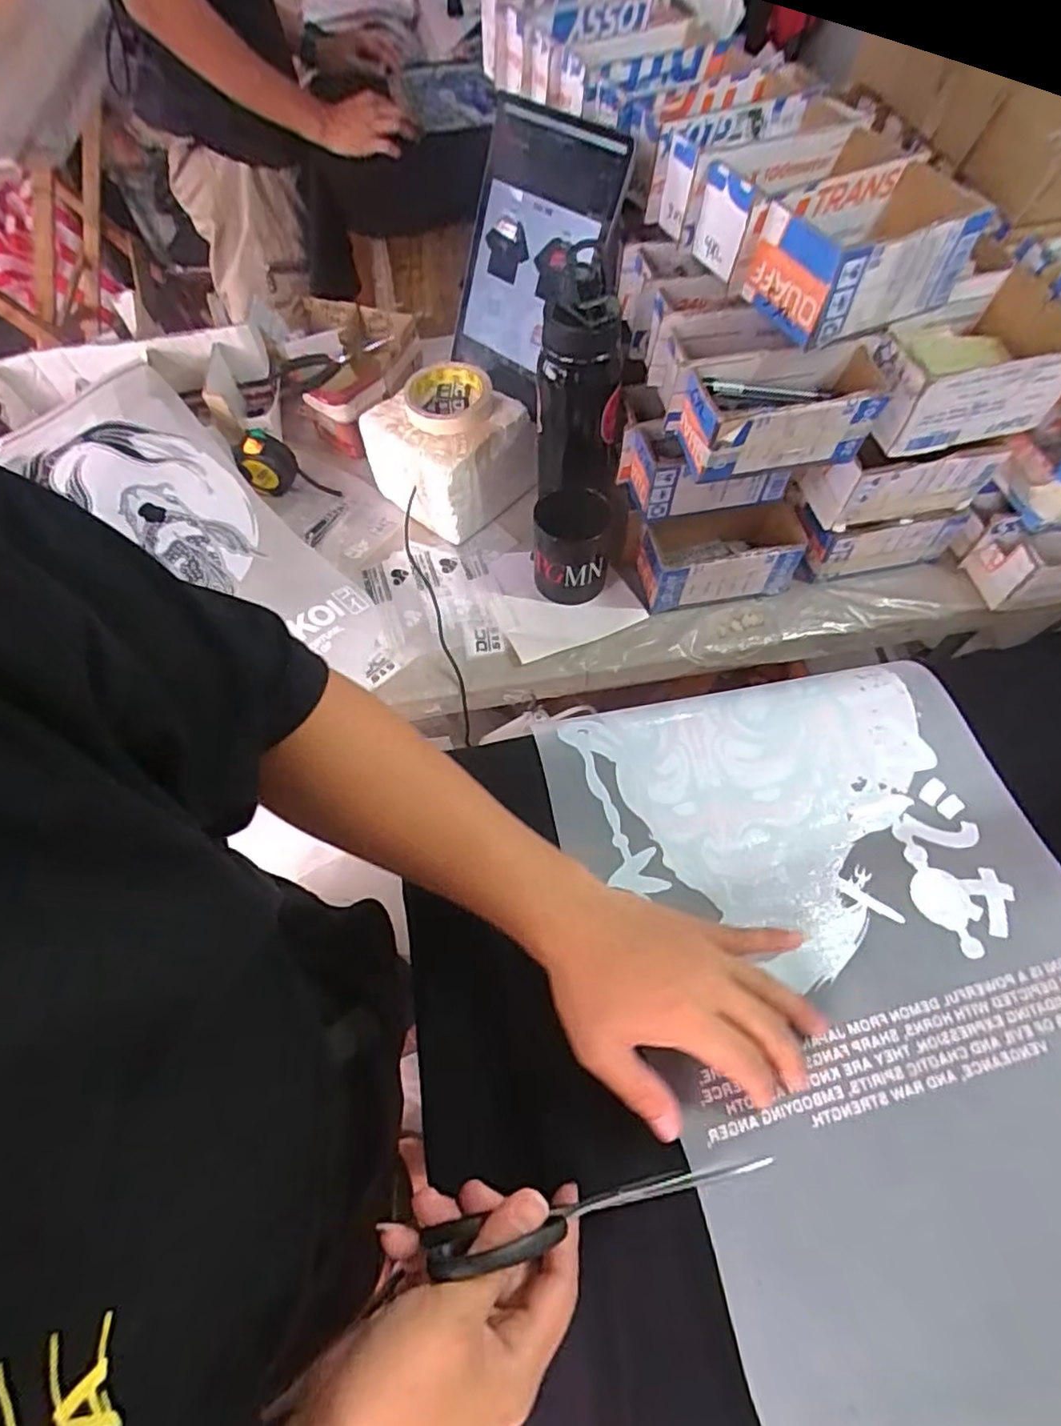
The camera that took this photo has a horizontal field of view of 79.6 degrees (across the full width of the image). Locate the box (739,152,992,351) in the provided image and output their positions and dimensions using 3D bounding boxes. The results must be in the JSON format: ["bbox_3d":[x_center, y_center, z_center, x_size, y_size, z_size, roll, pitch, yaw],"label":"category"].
[{"bbox_3d":[0.284,-0.384,0.529,0.187,0.069,0.100,-26,64,-13],"label":"box"}]

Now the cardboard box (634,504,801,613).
[{"bbox_3d":[0.205,-0.170,0.691,0.165,0.075,0.079,-10,62,-4],"label":"cardboard box"}]

